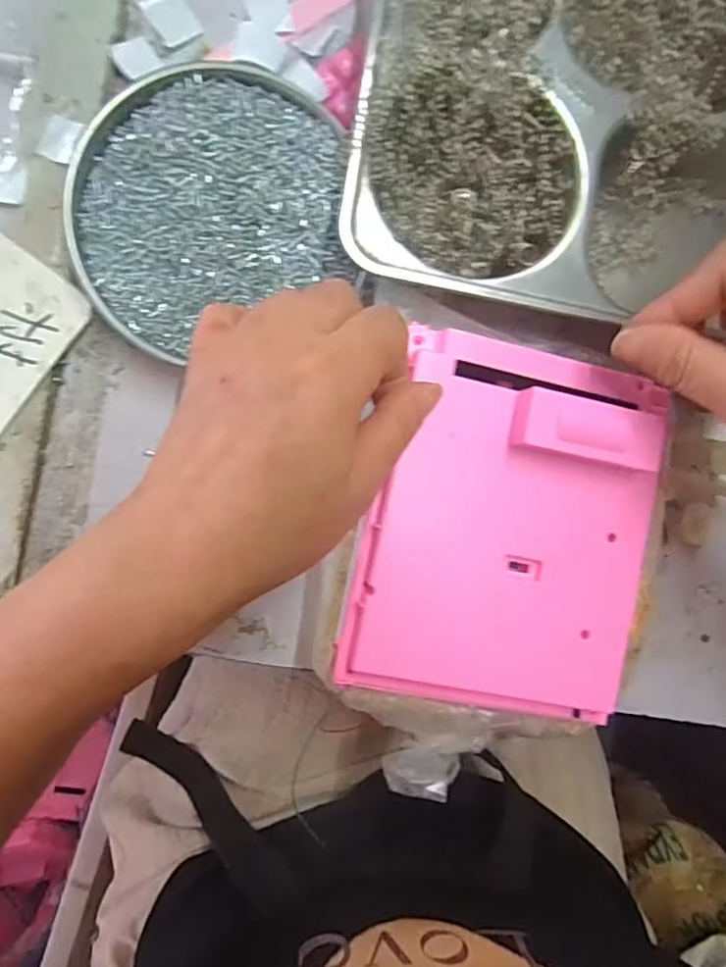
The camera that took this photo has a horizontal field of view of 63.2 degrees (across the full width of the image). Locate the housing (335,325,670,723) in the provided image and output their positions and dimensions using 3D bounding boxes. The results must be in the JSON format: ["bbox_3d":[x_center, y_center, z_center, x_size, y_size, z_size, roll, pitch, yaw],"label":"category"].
[{"bbox_3d":[0.068,0.021,0.254,0.126,0.024,0.156,13,91,-4],"label":"housing"}]

